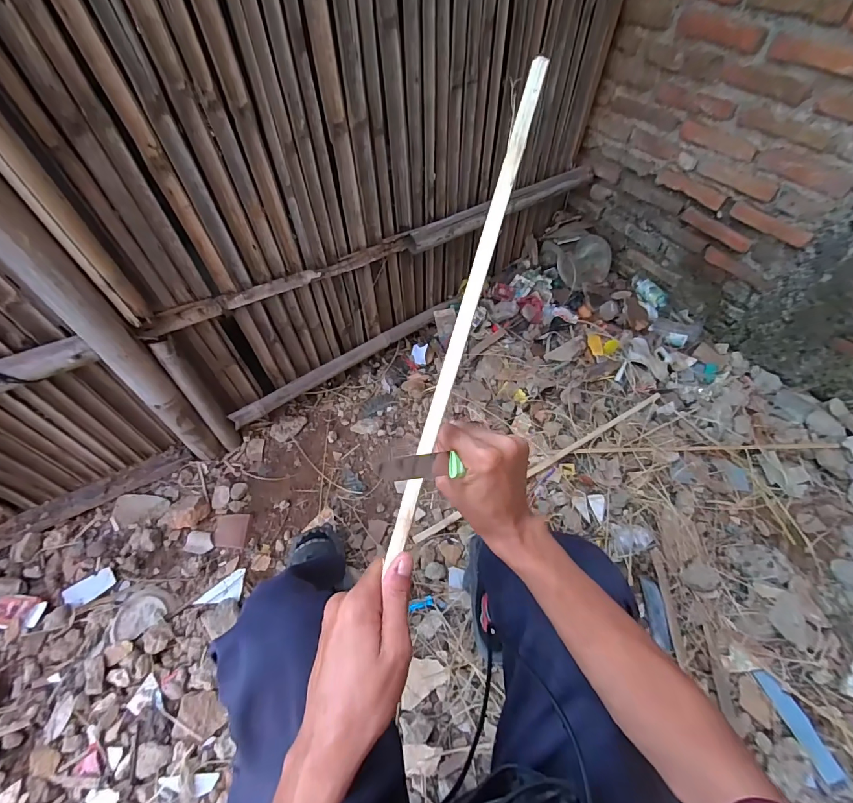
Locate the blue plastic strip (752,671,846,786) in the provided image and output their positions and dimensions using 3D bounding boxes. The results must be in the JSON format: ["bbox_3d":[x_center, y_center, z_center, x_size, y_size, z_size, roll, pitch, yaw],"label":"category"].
[{"bbox_3d":[0.730,0.630,0.785,0.049,0.007,0.181,-13,56,-14],"label":"blue plastic strip"}]

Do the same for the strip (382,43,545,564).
[{"bbox_3d":[0.039,-0.090,0.343,0.016,0.007,0.447,16,85,10],"label":"strip"}]

